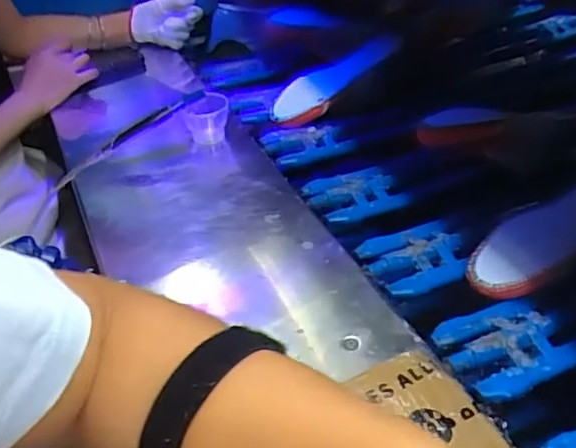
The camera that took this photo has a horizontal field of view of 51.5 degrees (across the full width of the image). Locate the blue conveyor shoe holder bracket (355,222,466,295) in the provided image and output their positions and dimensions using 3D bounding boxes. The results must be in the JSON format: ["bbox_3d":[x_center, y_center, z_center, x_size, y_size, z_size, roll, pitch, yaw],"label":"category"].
[{"bbox_3d":[0.138,0.037,0.664,0.113,0.018,0.087,-12,39,-15],"label":"blue conveyor shoe holder bracket"}]

